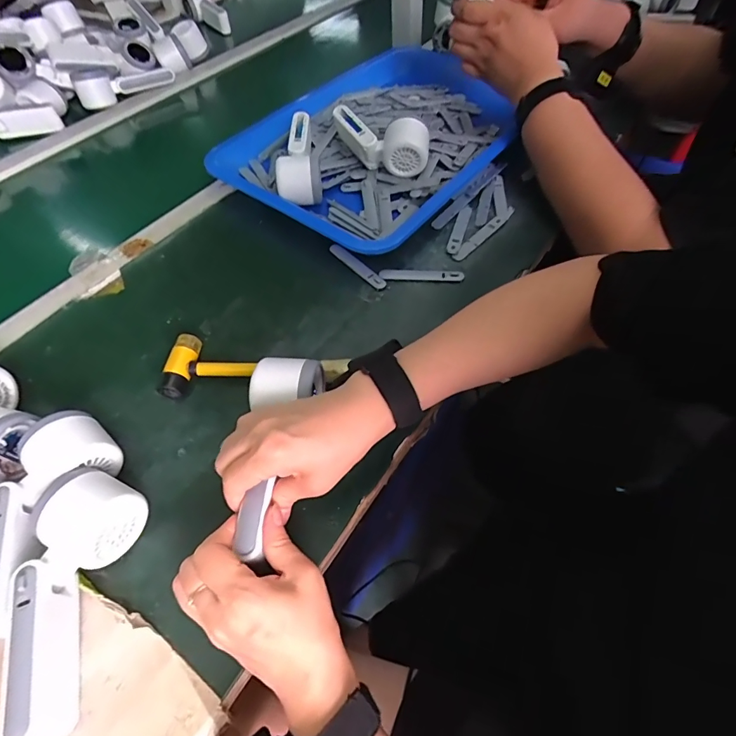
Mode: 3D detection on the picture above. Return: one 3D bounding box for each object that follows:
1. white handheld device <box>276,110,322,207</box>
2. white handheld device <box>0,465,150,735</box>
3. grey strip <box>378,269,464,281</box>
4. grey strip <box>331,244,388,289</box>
[{"bbox_3d":[-0.091,-0.278,0.564,0.054,0.045,0.162,-7,56,-2],"label":"white handheld device"},{"bbox_3d":[-0.211,0.154,0.297,0.066,0.053,0.163,3,56,5],"label":"white handheld device"},{"bbox_3d":[0.061,-0.106,0.482,0.093,0.006,0.013,2,55,6],"label":"grey strip"},{"bbox_3d":[-0.012,-0.119,0.492,0.014,0.007,0.087,-37,60,-20],"label":"grey strip"}]

